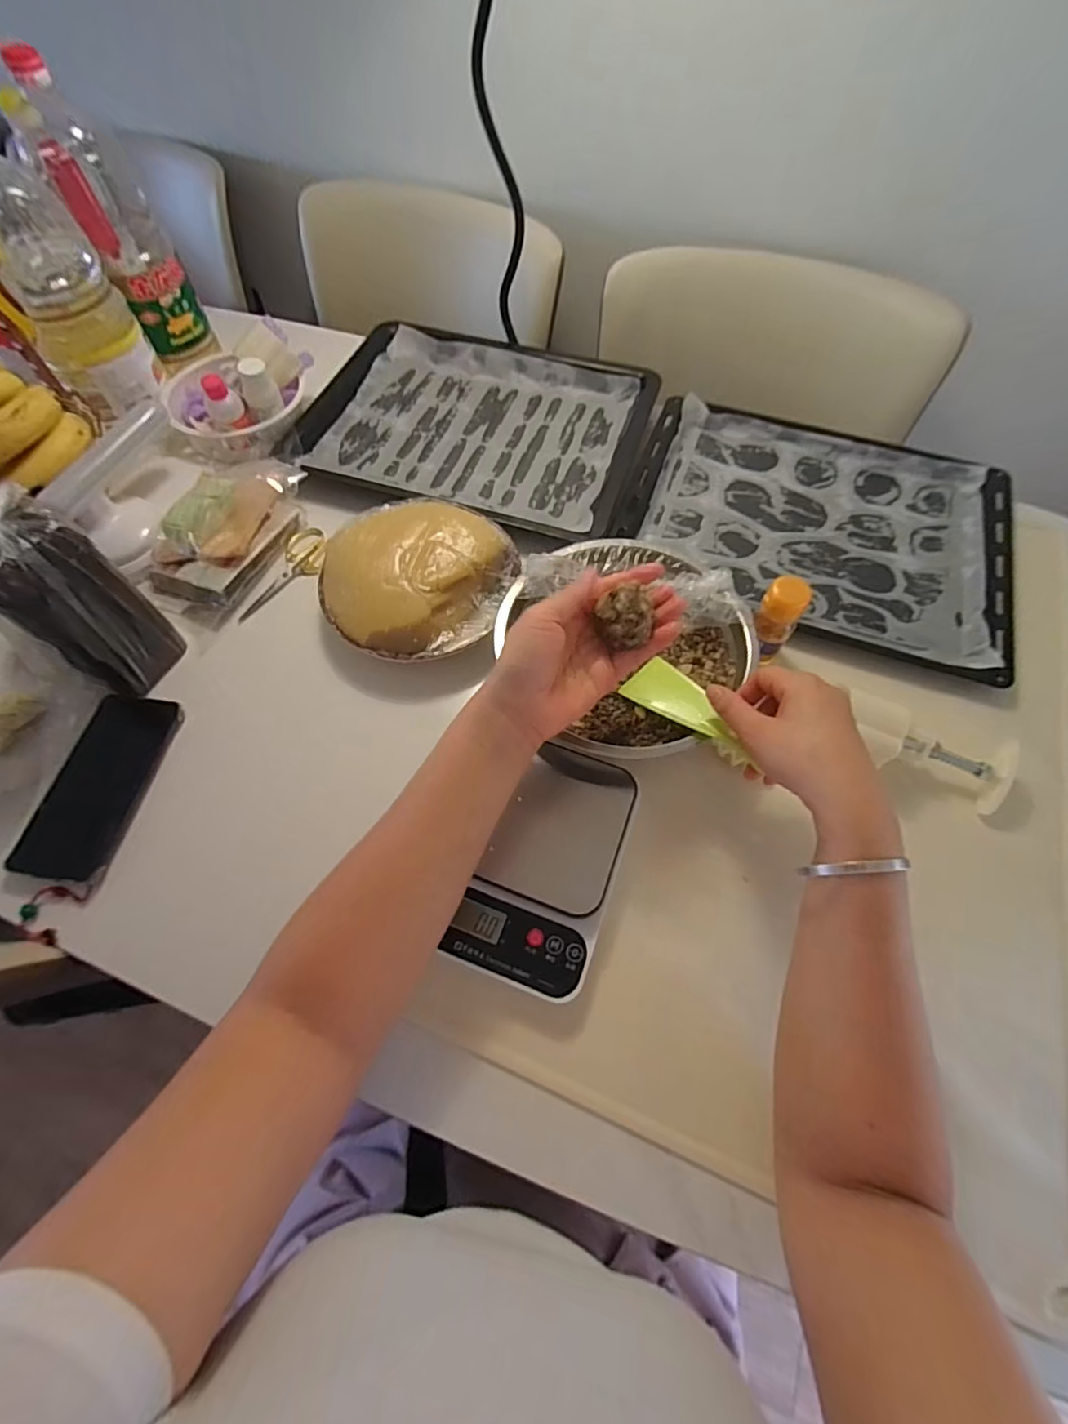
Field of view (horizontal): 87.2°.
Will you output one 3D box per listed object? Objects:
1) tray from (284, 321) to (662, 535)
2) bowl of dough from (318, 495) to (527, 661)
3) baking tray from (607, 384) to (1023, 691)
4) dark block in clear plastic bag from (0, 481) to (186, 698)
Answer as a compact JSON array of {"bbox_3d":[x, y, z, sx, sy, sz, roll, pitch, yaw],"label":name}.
[{"bbox_3d":[-0.065,-0.352,0.688,0.382,0.034,0.312,16,64,9],"label":"tray"},{"bbox_3d":[-0.115,-0.130,0.553,0.168,0.064,0.172,0,63,1],"label":"bowl of dough"},{"bbox_3d":[0.311,-0.215,0.622,0.395,0.027,0.294,21,65,11],"label":"baking tray"},{"bbox_3d":[-0.379,-0.084,0.469,0.059,0.180,0.081,24,65,12],"label":"dark block in clear plastic bag"}]

